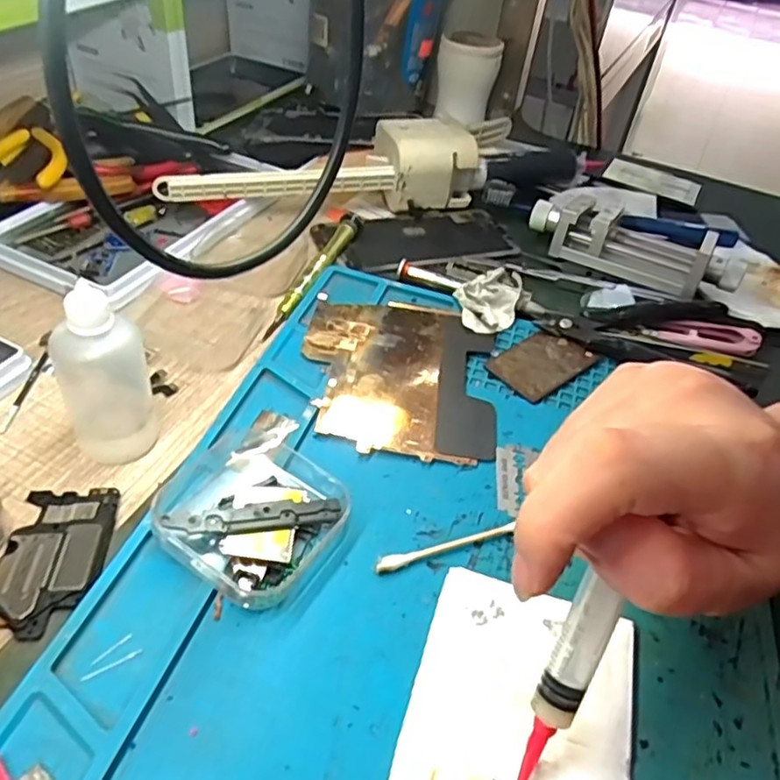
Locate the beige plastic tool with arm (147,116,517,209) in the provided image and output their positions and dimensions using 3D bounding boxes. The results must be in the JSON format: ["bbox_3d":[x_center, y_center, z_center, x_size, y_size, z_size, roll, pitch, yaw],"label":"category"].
[{"bbox_3d":[-0.027,-0.159,0.464,0.267,0.056,0.055,-9,45,-17],"label":"beige plastic tool with arm"}]

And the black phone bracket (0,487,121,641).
[{"bbox_3d":[-0.128,0.062,0.247,0.037,0.004,0.064,2,43,-6],"label":"black phone bracket"}]

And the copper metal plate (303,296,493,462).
[{"bbox_3d":[0.005,-0.010,0.340,0.100,0.006,0.112,9,44,-1],"label":"copper metal plate"}]

